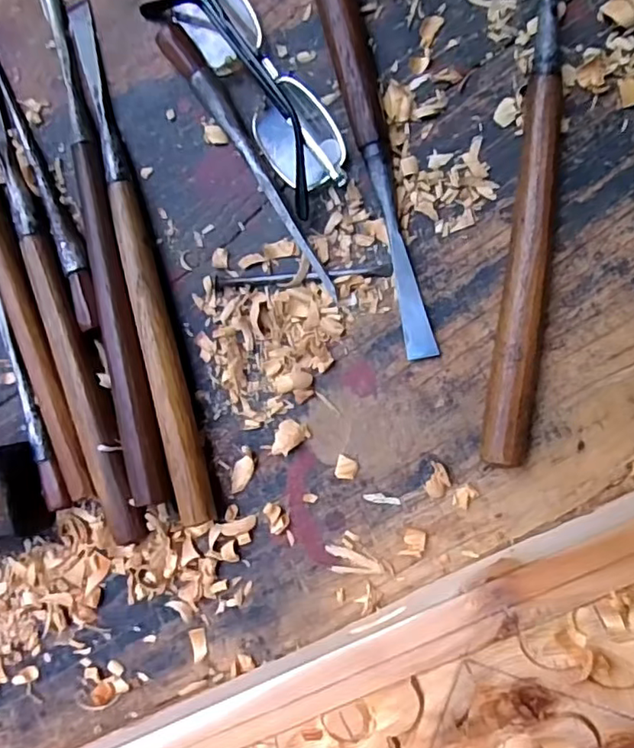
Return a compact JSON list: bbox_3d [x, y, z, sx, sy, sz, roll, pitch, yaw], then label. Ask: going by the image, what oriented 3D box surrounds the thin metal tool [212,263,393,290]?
[{"bbox_3d":[-0.008,-0.044,0.269,0.083,0.004,0.005,-3,93,9],"label":"thin metal tool"}]

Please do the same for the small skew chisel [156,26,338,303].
[{"bbox_3d":[-0.028,-0.096,0.267,0.011,0.010,0.140,-33,86,9],"label":"small skew chisel"}]

